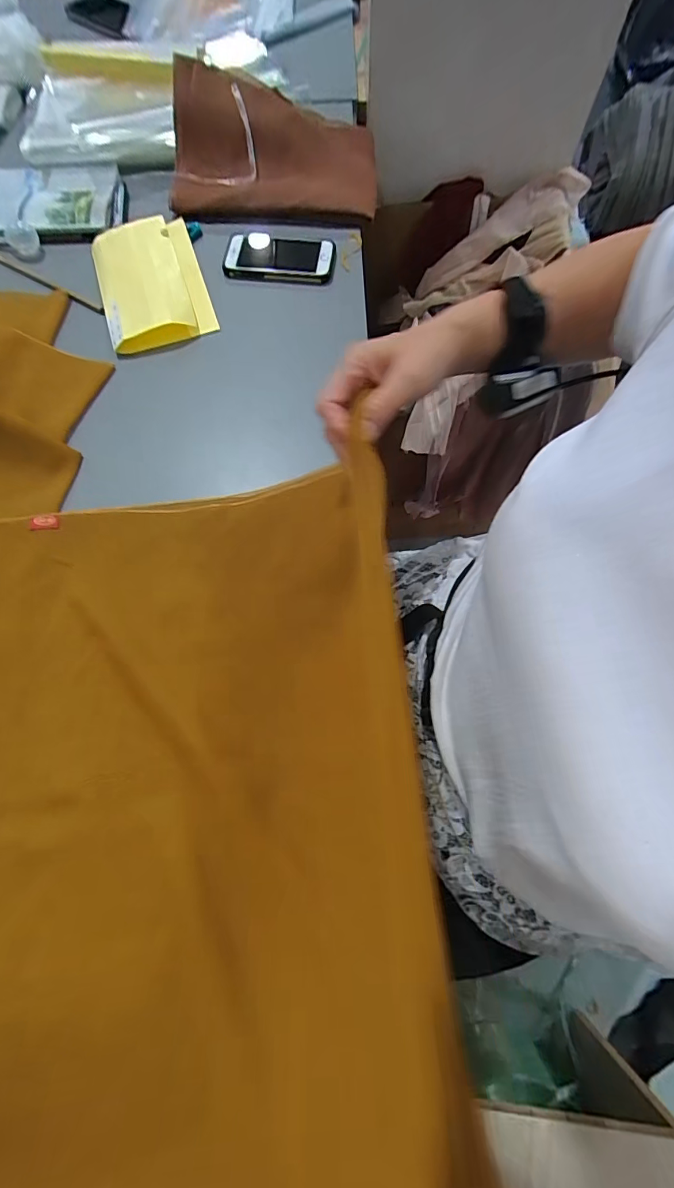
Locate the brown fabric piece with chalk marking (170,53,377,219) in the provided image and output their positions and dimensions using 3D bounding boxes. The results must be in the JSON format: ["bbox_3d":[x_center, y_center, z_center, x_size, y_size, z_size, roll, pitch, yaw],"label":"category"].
[{"bbox_3d":[-0.094,-0.592,0.584,0.253,0.120,0.185,-11,71,-7],"label":"brown fabric piece with chalk marking"}]

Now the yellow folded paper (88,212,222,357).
[{"bbox_3d":[-0.229,-0.386,0.549,0.124,0.029,0.183,-17,72,-9],"label":"yellow folded paper"}]

